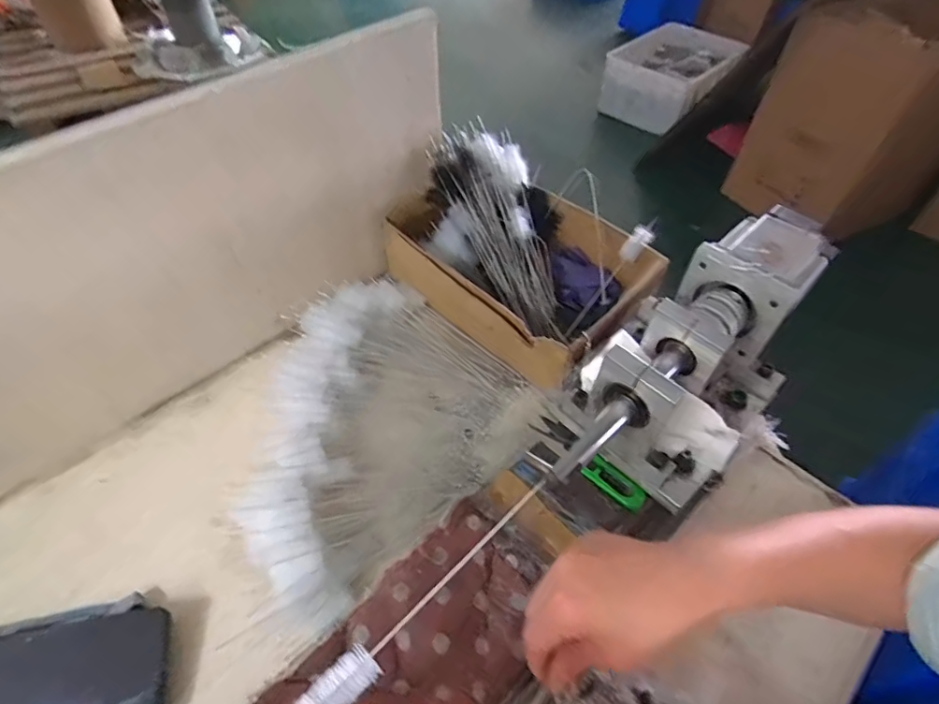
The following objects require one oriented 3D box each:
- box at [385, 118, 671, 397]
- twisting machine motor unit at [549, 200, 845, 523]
[{"bbox_3d":[0.057,-0.113,0.601,0.196,0.116,0.290,-37,60,-28],"label":"box"},{"bbox_3d":[0.208,-0.002,0.453,0.260,0.118,0.137,-32,58,-25],"label":"twisting machine motor unit"}]

